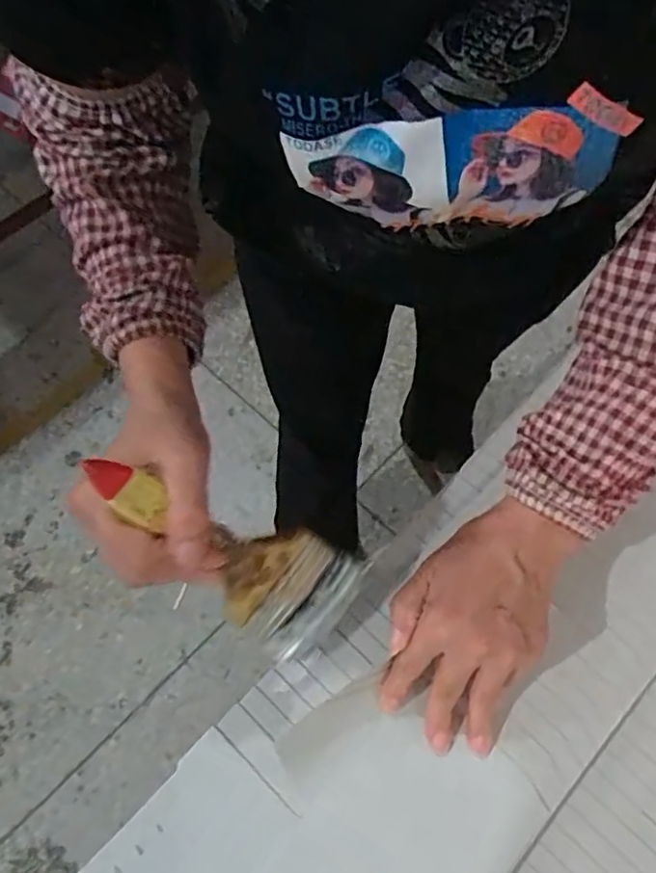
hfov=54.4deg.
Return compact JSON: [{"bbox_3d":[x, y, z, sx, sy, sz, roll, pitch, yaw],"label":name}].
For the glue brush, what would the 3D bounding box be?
[{"bbox_3d":[-0.054,0.067,0.356,0.034,0.189,0.060,-8,55,41],"label":"glue brush"}]

